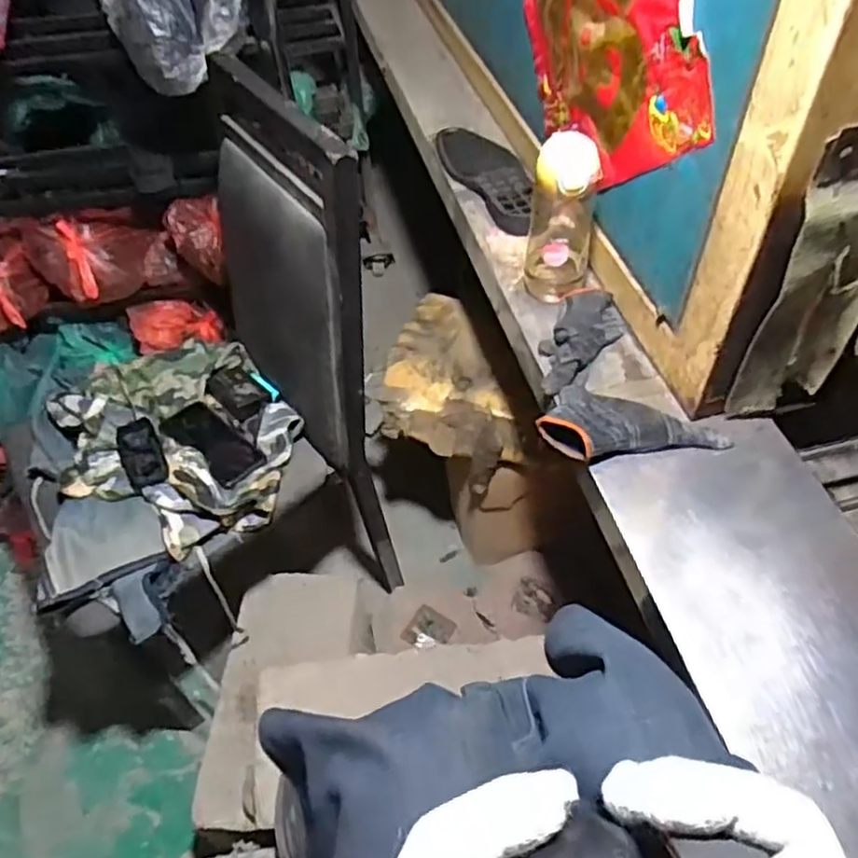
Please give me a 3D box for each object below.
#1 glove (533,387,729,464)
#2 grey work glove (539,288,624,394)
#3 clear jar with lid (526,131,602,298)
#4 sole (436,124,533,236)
[{"bbox_3d":[0.207,0.006,0.696,0.180,0.035,0.081,14,53,16],"label":"glove"},{"bbox_3d":[0.171,-0.104,0.789,0.073,0.033,0.161,20,55,20],"label":"grey work glove"},{"bbox_3d":[0.154,-0.236,0.799,0.073,0.193,0.077,-2,51,3],"label":"clear jar with lid"},{"bbox_3d":[0.093,-0.389,1.042,0.107,0.031,0.278,-17,52,-9],"label":"sole"}]

